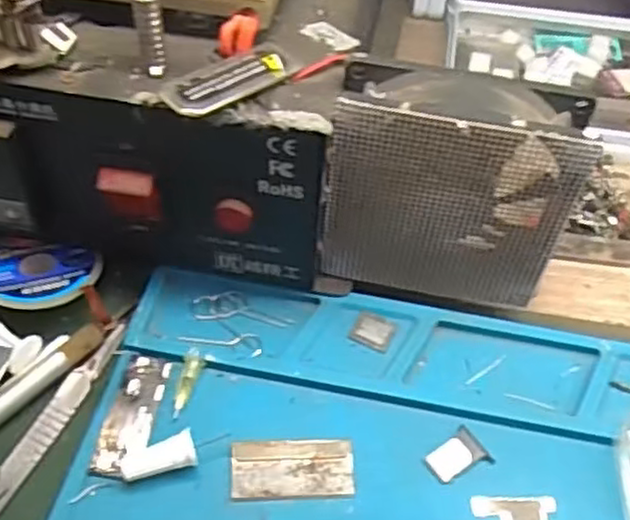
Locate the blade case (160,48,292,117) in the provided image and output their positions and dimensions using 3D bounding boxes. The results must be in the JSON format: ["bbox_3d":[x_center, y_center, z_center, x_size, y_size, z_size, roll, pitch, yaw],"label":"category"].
[{"bbox_3d":[-0.026,-0.054,0.218,0.043,0.007,0.015,-37,60,-28],"label":"blade case"}]

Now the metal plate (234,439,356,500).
[{"bbox_3d":[-0.007,0.066,0.230,0.038,0.004,0.019,-1,50,-3],"label":"metal plate"}]

